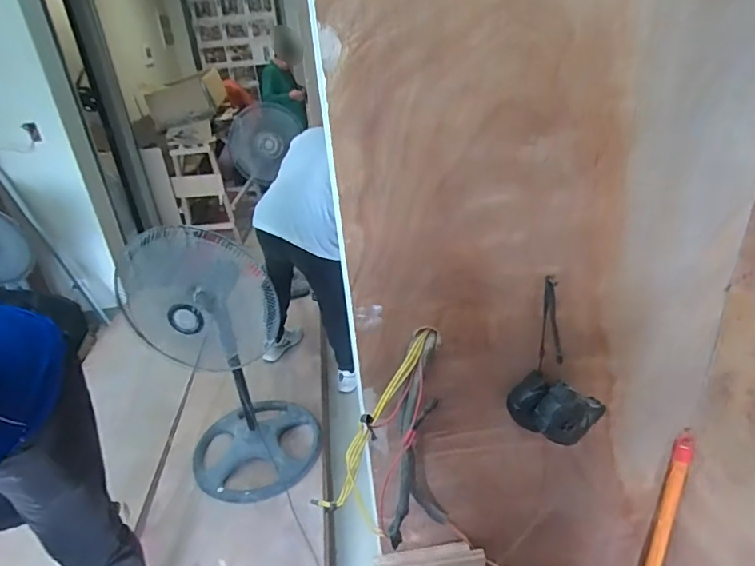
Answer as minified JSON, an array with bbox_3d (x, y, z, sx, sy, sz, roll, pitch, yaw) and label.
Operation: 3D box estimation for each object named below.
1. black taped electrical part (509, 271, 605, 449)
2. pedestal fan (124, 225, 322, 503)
[{"bbox_3d":[0.254,0.116,0.711,0.132,0.221,0.077,-2,23,12],"label":"black taped electrical part"},{"bbox_3d":[-0.489,0.237,1.695,0.431,0.823,0.426,-12,23,-12],"label":"pedestal fan"}]

